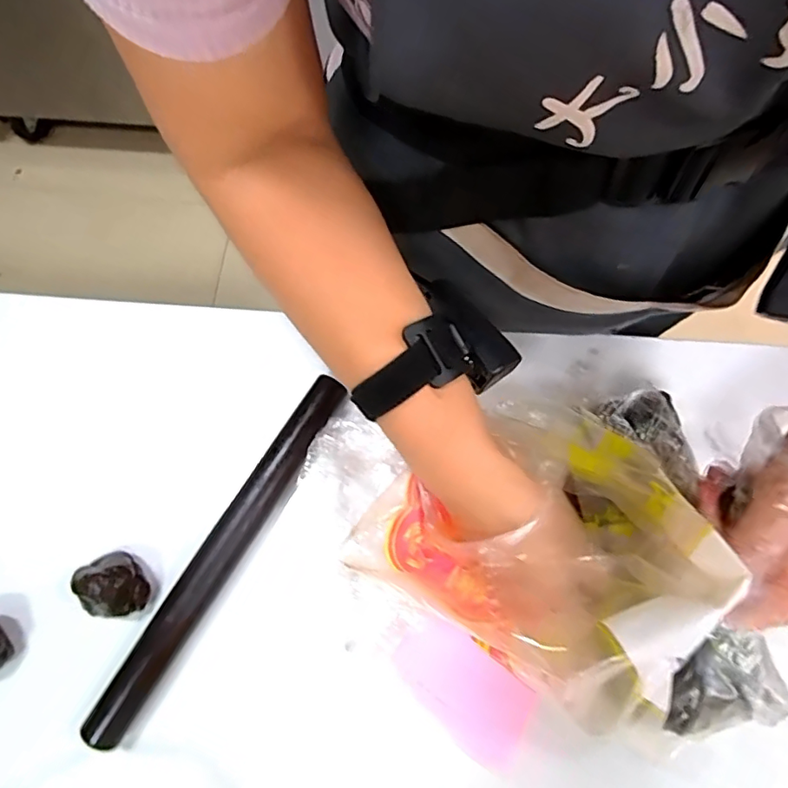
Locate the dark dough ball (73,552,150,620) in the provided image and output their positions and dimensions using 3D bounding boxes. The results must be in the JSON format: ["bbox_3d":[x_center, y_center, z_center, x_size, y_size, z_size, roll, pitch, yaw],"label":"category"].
[{"bbox_3d":[-0.182,0.125,0.350,0.037,0.035,0.038,0,72,-1],"label":"dark dough ball"}]

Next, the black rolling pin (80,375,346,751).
[{"bbox_3d":[-0.112,0.104,0.365,0.028,0.025,0.262,30,74,9],"label":"black rolling pin"}]

